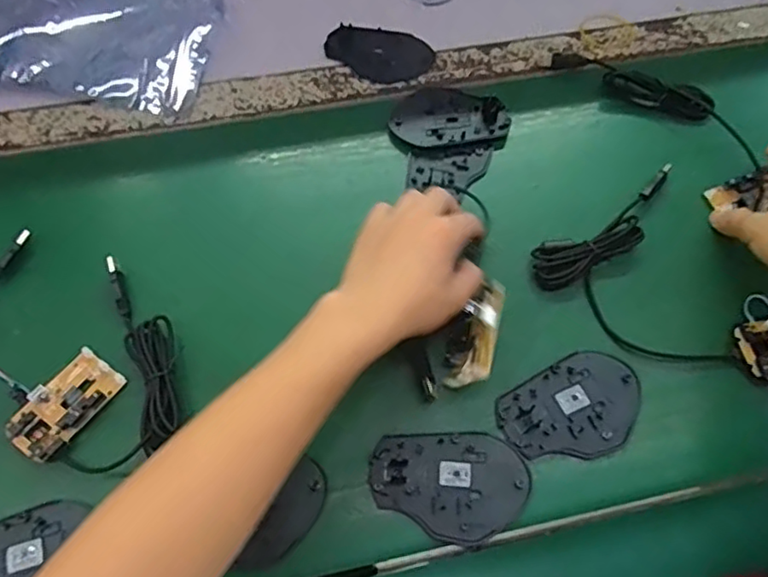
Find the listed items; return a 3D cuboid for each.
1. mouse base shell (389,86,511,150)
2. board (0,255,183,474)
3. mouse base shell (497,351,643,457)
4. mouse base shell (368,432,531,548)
[{"bbox_3d":[0.061,-0.162,0.570,0.107,0.015,0.075,-2,62,-3],"label":"mouse base shell"},{"bbox_3d":[-0.210,0.066,0.443,0.132,0.019,0.125,42,68,19],"label":"board"},{"bbox_3d":[0.140,0.088,0.447,0.108,0.004,0.071,-27,66,-15],"label":"mouse base shell"},{"bbox_3d":[0.045,0.136,0.420,0.106,0.004,0.072,0,62,-2],"label":"mouse base shell"}]

